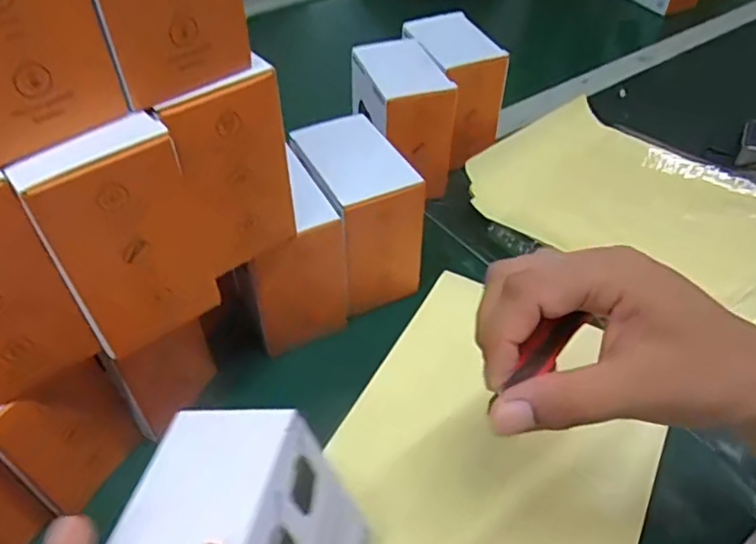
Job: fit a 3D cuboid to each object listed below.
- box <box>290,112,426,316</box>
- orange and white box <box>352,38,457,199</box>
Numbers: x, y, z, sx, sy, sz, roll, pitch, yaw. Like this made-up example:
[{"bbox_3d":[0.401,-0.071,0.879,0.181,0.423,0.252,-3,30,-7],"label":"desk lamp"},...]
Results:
[{"bbox_3d":[-0.013,-0.042,0.473,0.066,0.116,0.106,-19,49,-16],"label":"box"},{"bbox_3d":[0.021,-0.140,0.562,0.066,0.112,0.099,-17,49,-14],"label":"orange and white box"}]

